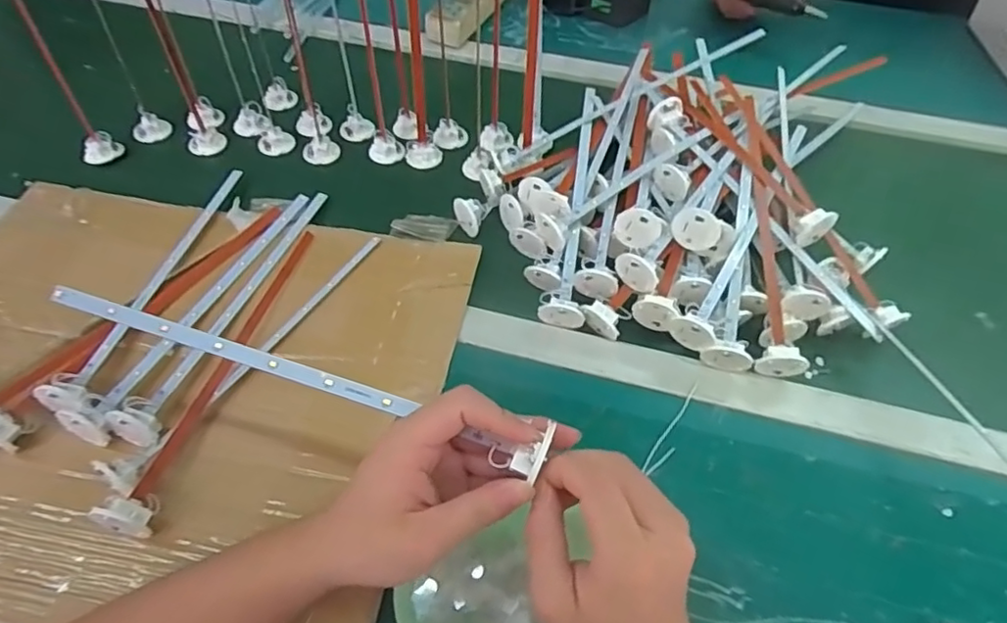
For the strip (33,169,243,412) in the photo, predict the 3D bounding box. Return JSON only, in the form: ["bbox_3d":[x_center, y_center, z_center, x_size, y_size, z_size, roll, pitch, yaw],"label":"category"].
[{"bbox_3d":[-0.304,-0.034,0.538,0.034,0.025,0.282,6,51,4],"label":"strip"}]

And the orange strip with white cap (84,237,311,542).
[{"bbox_3d":[-0.217,0.036,0.488,0.024,0.030,0.281,10,52,7],"label":"orange strip with white cap"}]

